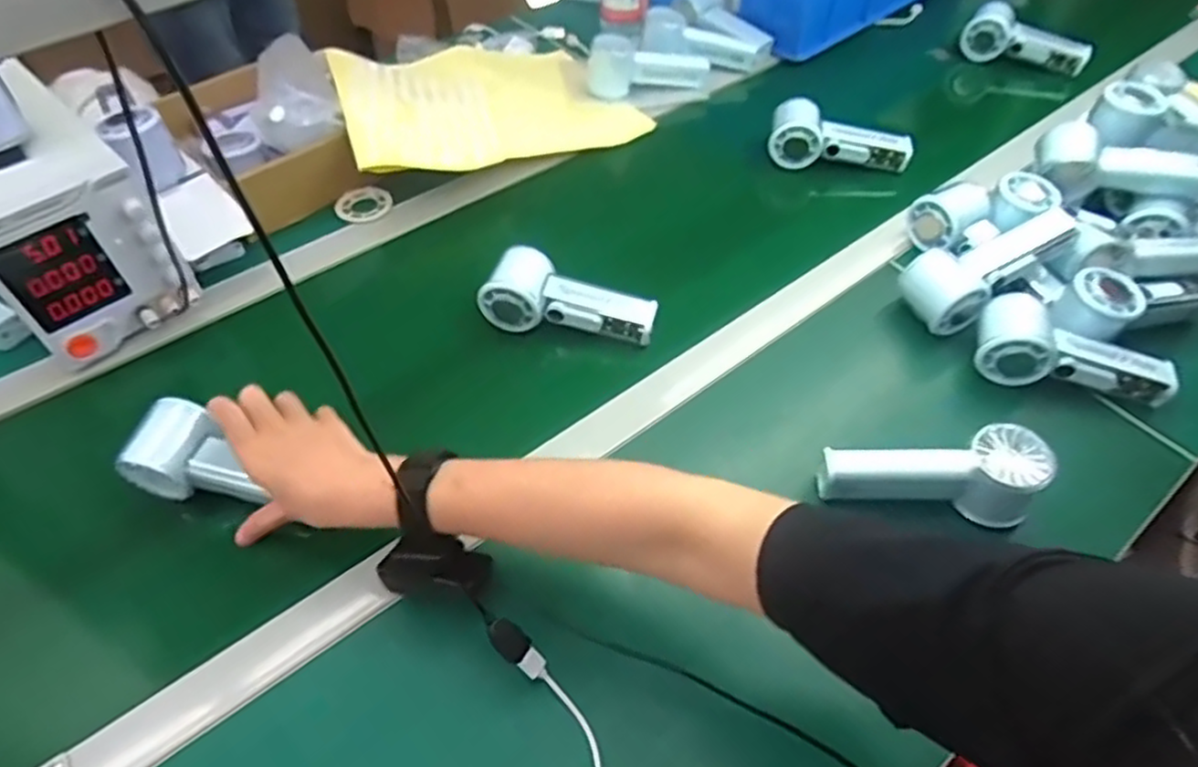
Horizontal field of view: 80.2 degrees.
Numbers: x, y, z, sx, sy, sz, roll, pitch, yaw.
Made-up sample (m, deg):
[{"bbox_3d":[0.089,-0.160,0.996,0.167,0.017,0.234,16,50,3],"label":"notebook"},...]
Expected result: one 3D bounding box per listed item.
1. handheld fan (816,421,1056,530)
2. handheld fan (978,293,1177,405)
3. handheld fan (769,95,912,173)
[{"bbox_3d":[0.236,0.059,0.512,0.141,0.054,0.049,8,52,7],"label":"handheld fan"},{"bbox_3d":[0.395,-0.028,0.589,0.153,0.046,0.060,11,52,9],"label":"handheld fan"},{"bbox_3d":[0.268,-0.271,0.785,0.154,0.059,0.048,14,53,12],"label":"handheld fan"}]

